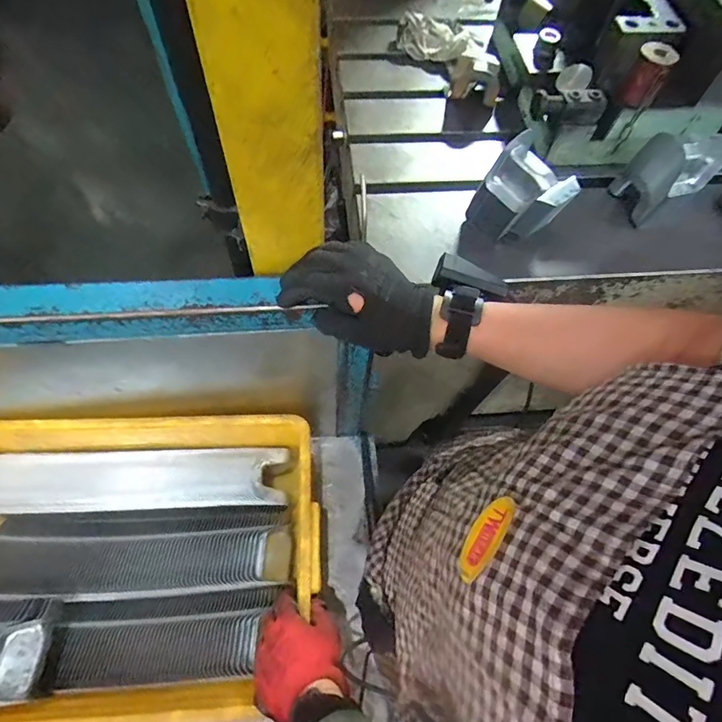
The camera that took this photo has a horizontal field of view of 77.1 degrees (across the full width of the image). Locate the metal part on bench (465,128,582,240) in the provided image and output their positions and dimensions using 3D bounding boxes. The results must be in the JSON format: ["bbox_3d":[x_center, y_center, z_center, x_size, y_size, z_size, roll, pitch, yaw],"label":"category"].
[{"bbox_3d":[0.214,-0.218,0.608,0.117,0.101,0.067,33,66,13],"label":"metal part on bench"}]

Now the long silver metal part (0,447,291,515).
[{"bbox_3d":[-0.312,0.160,0.613,0.415,0.037,0.080,-1,63,-4],"label":"long silver metal part"}]

